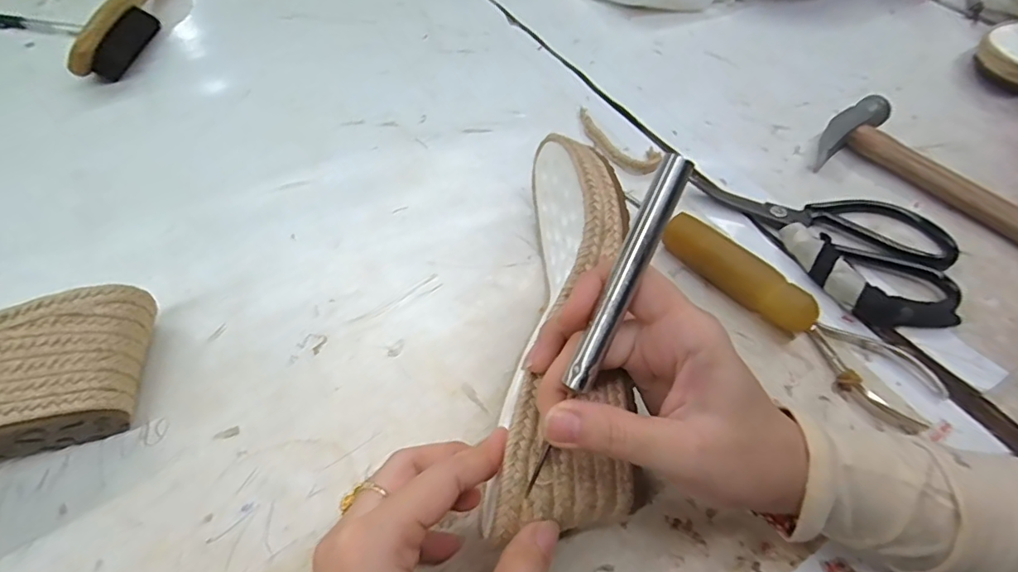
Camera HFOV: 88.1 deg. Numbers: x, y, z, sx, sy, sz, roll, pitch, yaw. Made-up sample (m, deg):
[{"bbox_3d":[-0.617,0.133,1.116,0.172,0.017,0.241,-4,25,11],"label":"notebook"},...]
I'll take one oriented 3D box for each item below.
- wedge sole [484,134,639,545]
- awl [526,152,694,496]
[{"bbox_3d":[0.031,0.015,0.286,0.062,0.083,0.225,4,56,3],"label":"wedge sole"},{"bbox_3d":[0.038,0.017,0.213,0.011,0.011,0.145,25,98,18],"label":"awl"}]

